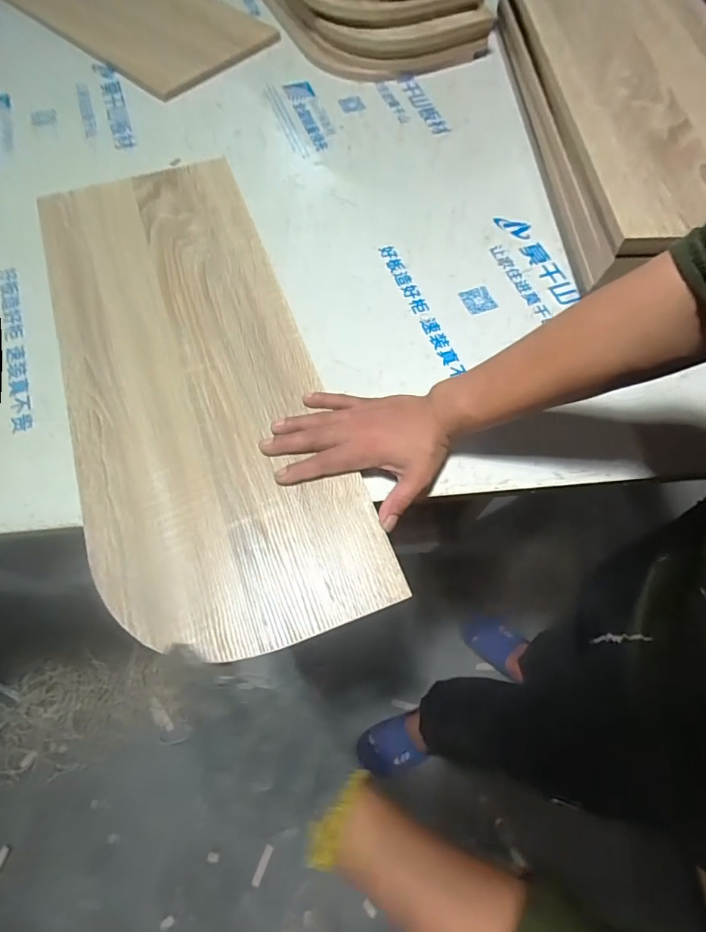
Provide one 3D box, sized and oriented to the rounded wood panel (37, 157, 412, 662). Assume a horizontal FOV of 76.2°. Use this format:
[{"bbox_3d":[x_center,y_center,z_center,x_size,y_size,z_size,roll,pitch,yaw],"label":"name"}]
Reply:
[{"bbox_3d":[-0.168,-0.104,0.453,0.229,0.012,0.573,-19,67,-10],"label":"rounded wood panel"}]

